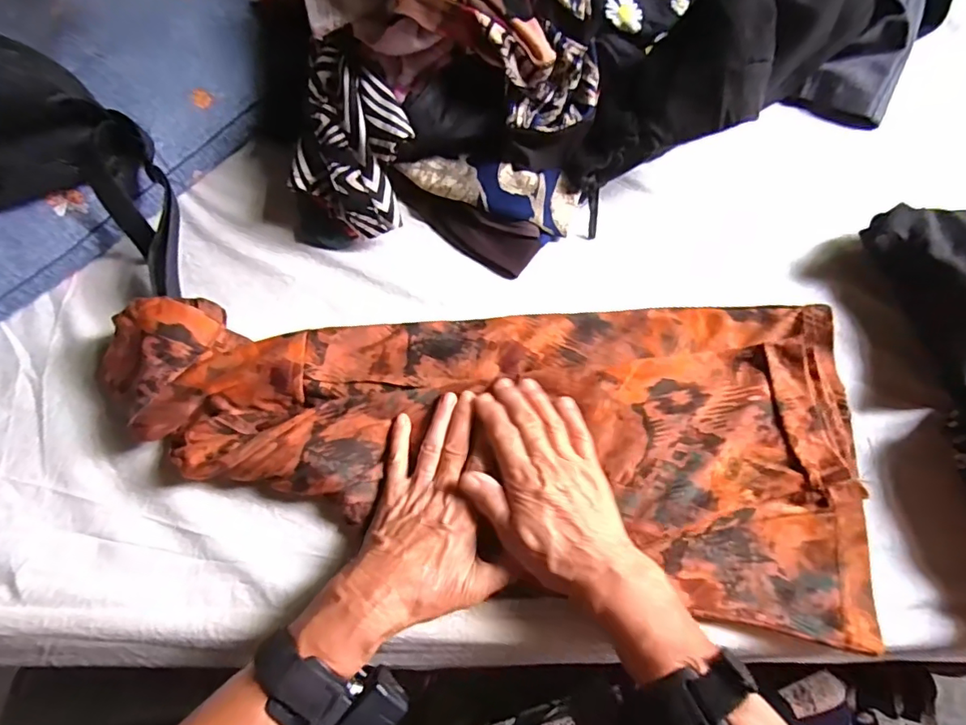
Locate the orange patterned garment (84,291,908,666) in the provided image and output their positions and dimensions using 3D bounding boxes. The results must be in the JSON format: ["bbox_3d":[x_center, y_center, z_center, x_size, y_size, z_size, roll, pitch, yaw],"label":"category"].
[{"bbox_3d":[-0.008,0.041,0.413,0.560,0.047,0.236,8,68,2],"label":"orange patterned garment"}]

